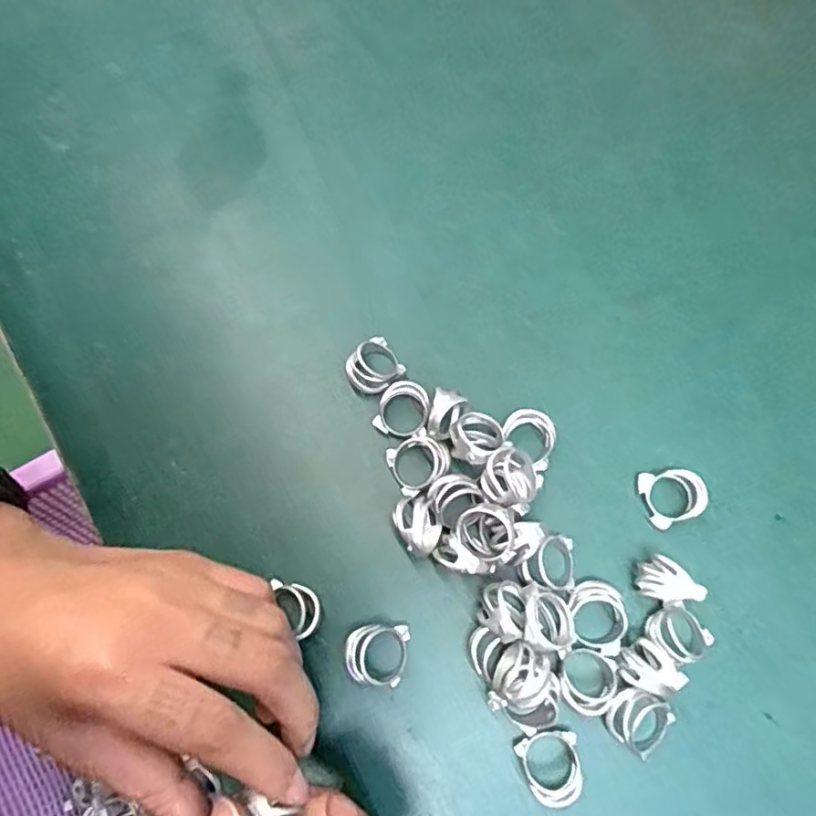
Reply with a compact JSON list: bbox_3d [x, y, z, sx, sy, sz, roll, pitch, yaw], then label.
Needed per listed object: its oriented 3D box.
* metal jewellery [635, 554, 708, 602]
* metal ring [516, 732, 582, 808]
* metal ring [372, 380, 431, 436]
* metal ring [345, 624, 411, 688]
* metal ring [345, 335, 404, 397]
[{"bbox_3d":[0.102,0.070,0.244,0.023,0.023,0.014,38,77,12],"label":"metal jewellery"},{"bbox_3d":[0.054,0.133,0.227,0.023,0.014,0.022,0,72,1],"label":"metal ring"},{"bbox_3d":[-0.002,0.000,0.270,0.024,0.012,0.023,0,72,1],"label":"metal ring"},{"bbox_3d":[-0.012,0.096,0.239,0.023,0.012,0.023,0,72,1],"label":"metal ring"},{"bbox_3d":[-0.016,-0.019,0.279,0.024,0.008,0.023,0,72,1],"label":"metal ring"}]

